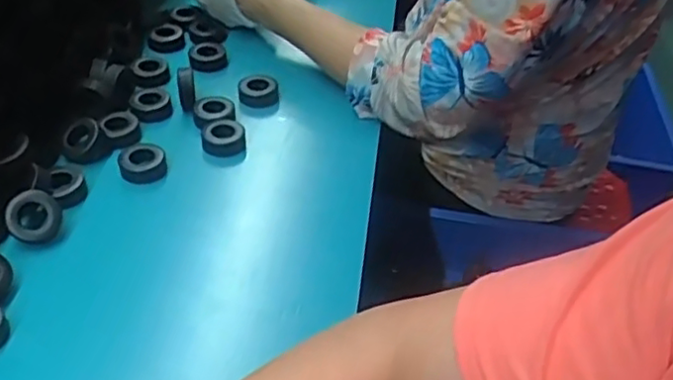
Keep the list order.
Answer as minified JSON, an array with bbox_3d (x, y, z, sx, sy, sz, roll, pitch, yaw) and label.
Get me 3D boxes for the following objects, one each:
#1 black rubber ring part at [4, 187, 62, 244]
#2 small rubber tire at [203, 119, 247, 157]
[{"bbox_3d":[-0.221,0.019,0.489,0.039,0.017,0.037,11,83,2],"label":"black rubber ring part"},{"bbox_3d":[-0.099,-0.043,0.584,0.036,0.026,0.031,-3,42,-13],"label":"small rubber tire"}]

